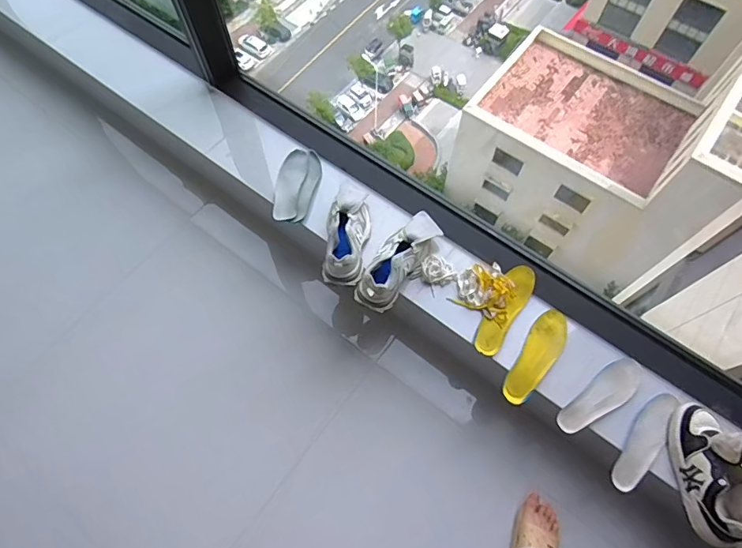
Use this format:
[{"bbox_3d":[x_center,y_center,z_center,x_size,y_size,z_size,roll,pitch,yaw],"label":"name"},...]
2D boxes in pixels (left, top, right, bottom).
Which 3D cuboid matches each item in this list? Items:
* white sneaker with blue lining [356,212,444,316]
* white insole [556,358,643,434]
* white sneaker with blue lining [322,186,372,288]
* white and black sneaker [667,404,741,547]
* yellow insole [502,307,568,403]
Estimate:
[{"bbox_3d":[0.081,-0.045,1.233,0.113,0.095,0.314,30,69,12],"label":"white sneaker with blue lining"},{"bbox_3d":[0.563,0.299,1.121,0.255,0.013,0.084,-35,70,-15],"label":"white insole"},{"bbox_3d":[-0.063,-0.114,1.267,0.131,0.092,0.305,0,66,0],"label":"white sneaker with blue lining"},{"bbox_3d":[0.738,0.421,0.989,0.098,0.139,0.272,-1,66,-1],"label":"white and black sneaker"},{"bbox_3d":[0.422,0.207,1.163,0.090,0.016,0.264,29,69,12],"label":"yellow insole"}]

